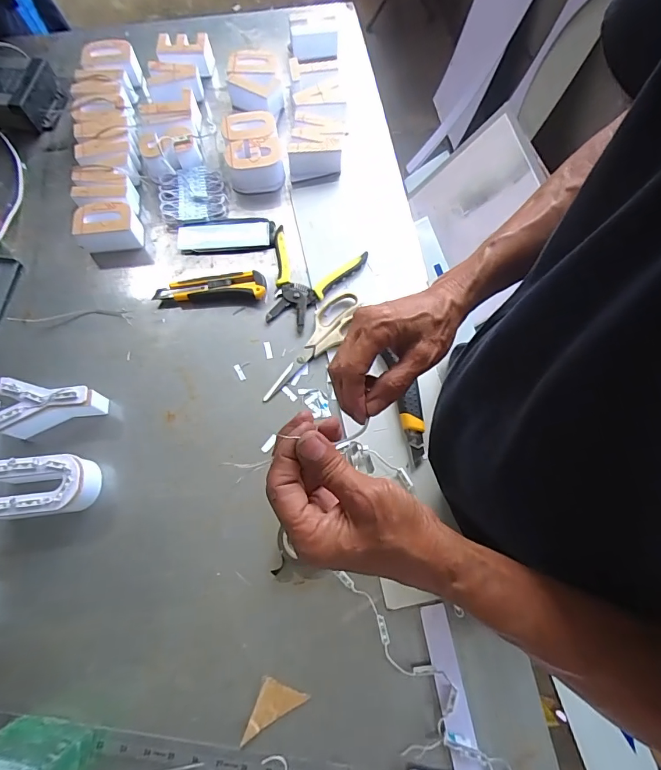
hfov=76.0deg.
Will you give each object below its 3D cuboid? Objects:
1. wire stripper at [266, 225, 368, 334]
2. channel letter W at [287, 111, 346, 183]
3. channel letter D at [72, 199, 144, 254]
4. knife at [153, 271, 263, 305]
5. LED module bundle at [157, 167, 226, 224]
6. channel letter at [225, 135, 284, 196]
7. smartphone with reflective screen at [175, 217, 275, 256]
[{"bbox_3d":[-0.041,-0.150,0.611,0.139,0.018,0.143,22,73,8],"label":"wire stripper"},{"bbox_3d":[-0.020,-0.377,0.672,0.080,0.047,0.096,8,71,3],"label":"channel letter W"},{"bbox_3d":[-0.329,-0.232,0.626,0.096,0.050,0.054,-8,71,-2],"label":"channel letter D"},{"bbox_3d":[-0.170,-0.139,0.603,0.153,0.022,0.042,-3,71,-1],"label":"knife"},{"bbox_3d":[-0.215,-0.292,0.661,0.097,0.021,0.096,-12,71,-4],"label":"LED module bundle"},{"bbox_3d":[-0.117,-0.343,0.663,0.085,0.048,0.064,-11,71,-3],"label":"channel letter"},{"bbox_3d":[-0.159,-0.222,0.640,0.147,0.013,0.055,-7,71,-2],"label":"smartphone with reflective screen"}]

